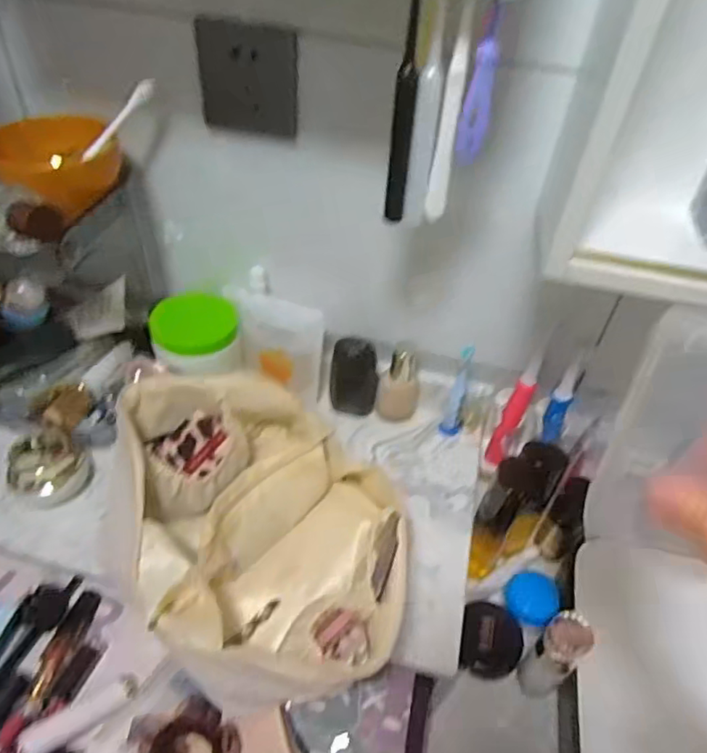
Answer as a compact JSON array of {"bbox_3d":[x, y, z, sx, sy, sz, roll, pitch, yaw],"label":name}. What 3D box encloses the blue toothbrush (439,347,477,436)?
[{"bbox_3d":[0.118,0.020,0.635,0.023,0.117,0.031,18,46,12],"label":"blue toothbrush"}]

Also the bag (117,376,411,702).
[{"bbox_3d":[-0.082,0.138,0.515,0.222,0.115,0.299,-8,46,-14],"label":"bag"}]

